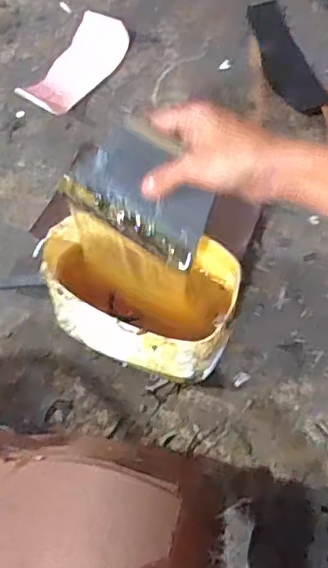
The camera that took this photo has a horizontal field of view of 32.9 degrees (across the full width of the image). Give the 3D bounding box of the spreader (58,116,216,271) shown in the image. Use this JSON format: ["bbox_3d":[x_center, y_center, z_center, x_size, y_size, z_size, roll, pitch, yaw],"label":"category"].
[{"bbox_3d":[-0.014,-0.083,0.493,0.130,0.010,0.091,34,112,-2],"label":"spreader"}]

